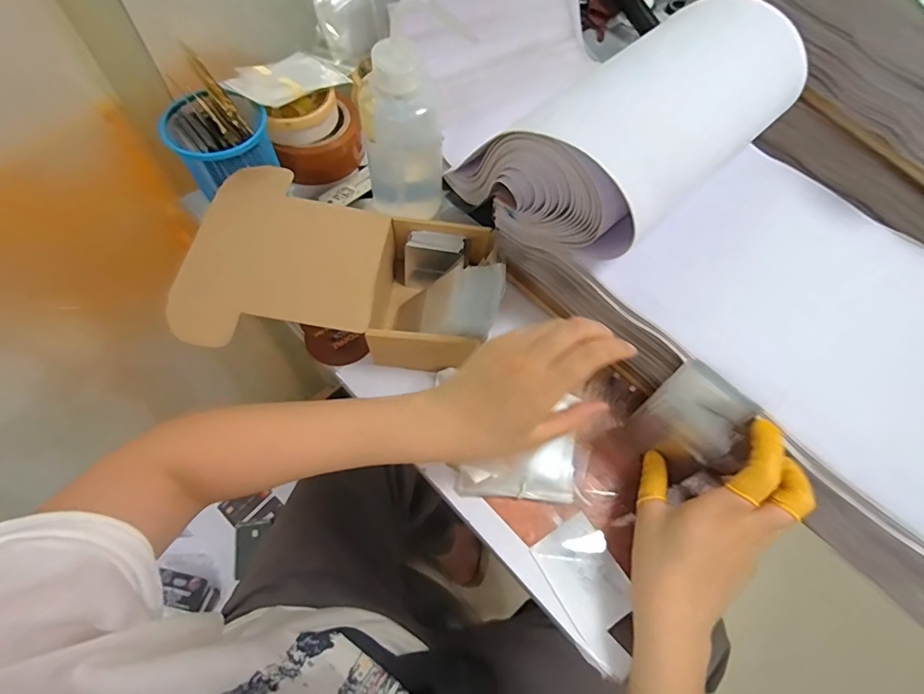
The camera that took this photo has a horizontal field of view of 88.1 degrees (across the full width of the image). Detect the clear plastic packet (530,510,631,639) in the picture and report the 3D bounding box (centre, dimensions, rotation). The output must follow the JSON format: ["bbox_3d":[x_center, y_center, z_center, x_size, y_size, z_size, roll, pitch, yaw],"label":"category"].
[{"bbox_3d":[0.094,0.174,0.367,0.053,0.007,0.074,-30,67,-11],"label":"clear plastic packet"}]

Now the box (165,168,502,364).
[{"bbox_3d":[-0.100,-0.068,0.434,0.256,0.090,0.177,2,63,-1],"label":"box"}]

